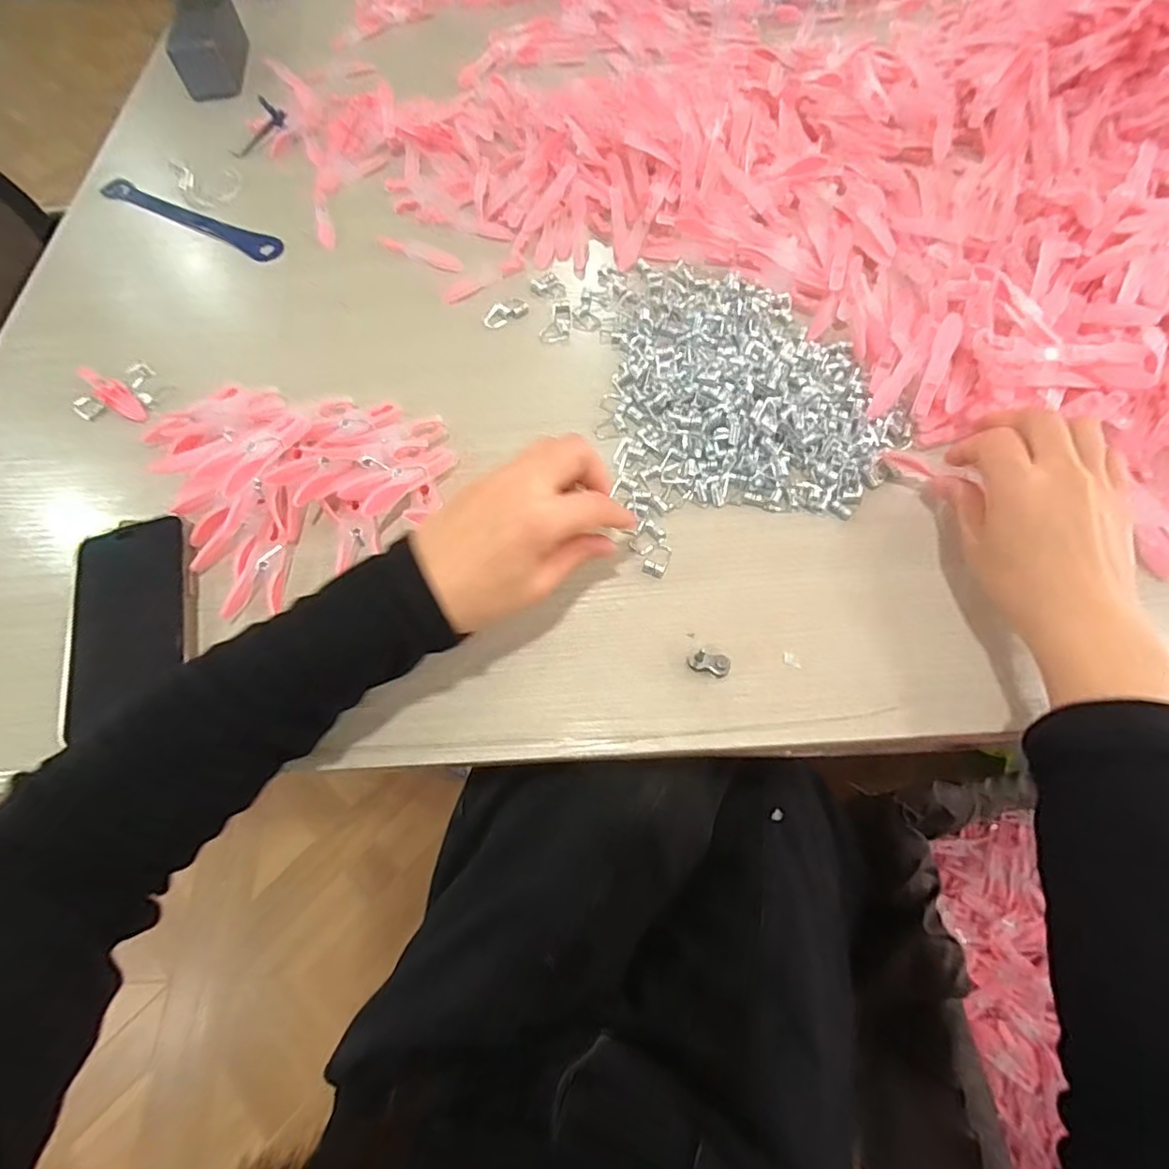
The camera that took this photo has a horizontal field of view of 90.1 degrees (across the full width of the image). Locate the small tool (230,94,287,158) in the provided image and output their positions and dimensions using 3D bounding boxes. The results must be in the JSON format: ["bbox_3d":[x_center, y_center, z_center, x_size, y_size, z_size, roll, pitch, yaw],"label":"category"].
[{"bbox_3d":[-0.329,-0.453,0.585,0.067,0.017,0.042,-41,70,9],"label":"small tool"}]

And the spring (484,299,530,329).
[{"bbox_3d":[-0.063,-0.220,0.471,0.037,0.004,0.020,-27,68,-8],"label":"spring"}]

